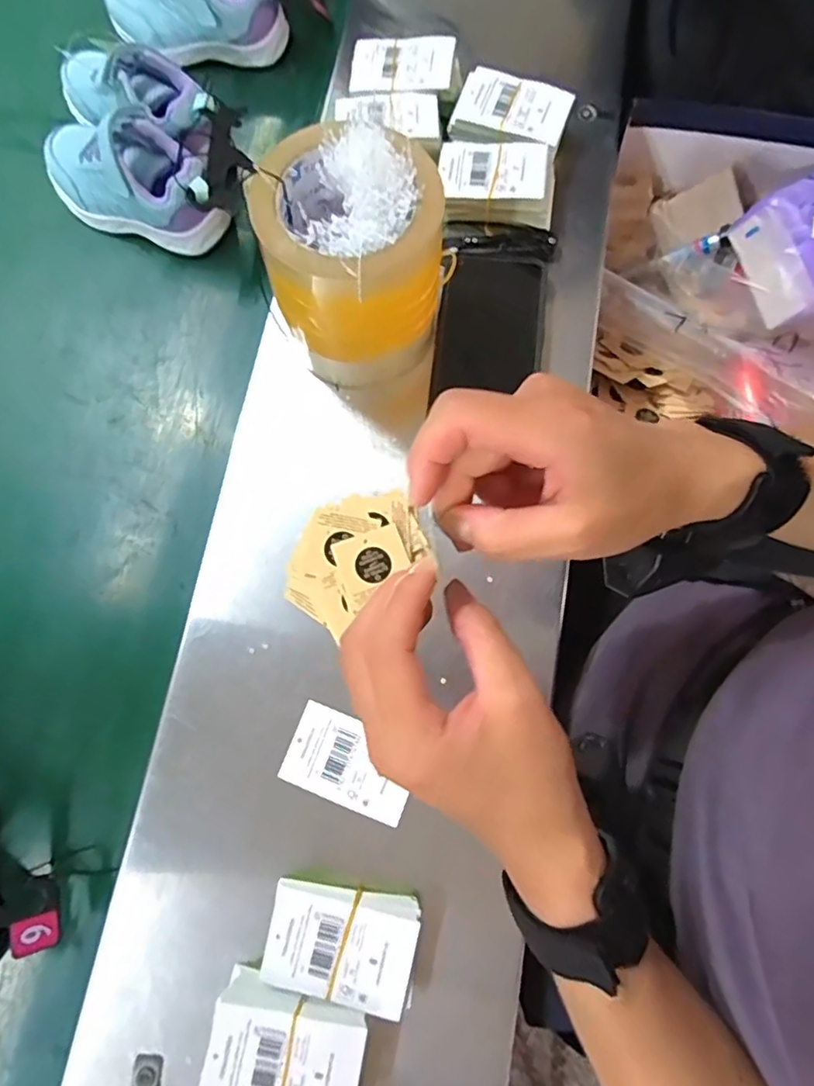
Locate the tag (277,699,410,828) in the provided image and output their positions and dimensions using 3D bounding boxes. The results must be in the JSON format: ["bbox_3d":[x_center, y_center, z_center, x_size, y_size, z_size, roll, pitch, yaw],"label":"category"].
[{"bbox_3d":[-0.034,0.135,0.353,0.079,0.007,0.050,22,76,5],"label":"tag"}]

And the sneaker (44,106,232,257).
[{"bbox_3d":[-0.211,-0.285,0.452,0.166,0.064,0.066,19,76,4],"label":"sneaker"}]

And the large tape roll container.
[{"bbox_3d":[-0.033,-0.175,0.361,0.101,0.125,0.107,0,75,-1],"label":"large tape roll container"}]

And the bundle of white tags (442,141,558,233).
[{"bbox_3d":[0.068,-0.272,0.434,0.084,0.027,0.055,8,75,1],"label":"bundle of white tags"}]

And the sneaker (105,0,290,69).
[{"bbox_3d":[-0.183,-0.466,0.492,0.149,0.068,0.065,-5,76,-2],"label":"sneaker"}]

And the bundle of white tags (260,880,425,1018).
[{"bbox_3d":[-0.036,0.222,0.323,0.081,0.028,0.054,10,76,2],"label":"bundle of white tags"}]

